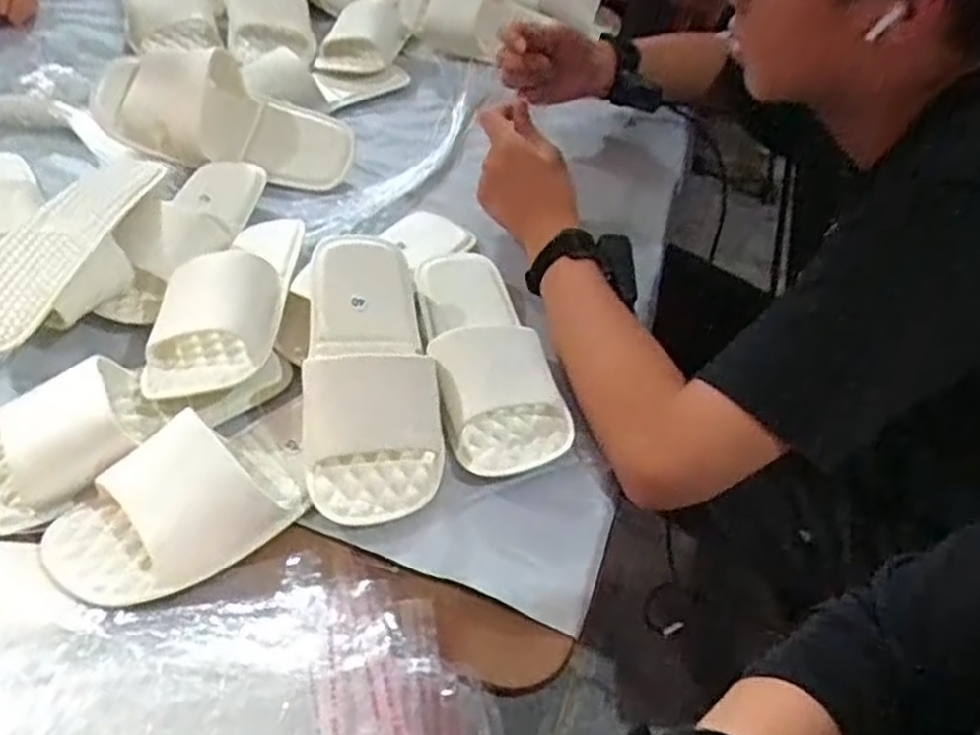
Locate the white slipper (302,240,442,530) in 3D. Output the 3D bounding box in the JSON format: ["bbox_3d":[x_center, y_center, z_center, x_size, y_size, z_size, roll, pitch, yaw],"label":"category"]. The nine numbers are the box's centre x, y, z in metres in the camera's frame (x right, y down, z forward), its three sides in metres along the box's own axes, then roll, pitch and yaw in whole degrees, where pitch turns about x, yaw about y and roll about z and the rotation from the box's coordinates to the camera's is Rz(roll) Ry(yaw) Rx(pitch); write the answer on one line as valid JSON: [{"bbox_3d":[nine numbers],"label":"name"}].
[{"bbox_3d":[-0.089,-0.004,0.551,0.097,0.050,0.236,-3,67,-11],"label":"white slipper"}]

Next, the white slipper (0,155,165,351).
[{"bbox_3d":[-0.348,-0.093,0.595,0.106,0.077,0.193,18,46,10],"label":"white slipper"}]

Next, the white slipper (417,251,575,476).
[{"bbox_3d":[-0.005,-0.009,0.612,0.099,0.062,0.225,-9,48,-16],"label":"white slipper"}]

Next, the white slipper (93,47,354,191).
[{"bbox_3d":[-0.276,-0.256,0.762,0.265,0.054,0.113,12,79,-8],"label":"white slipper"}]

